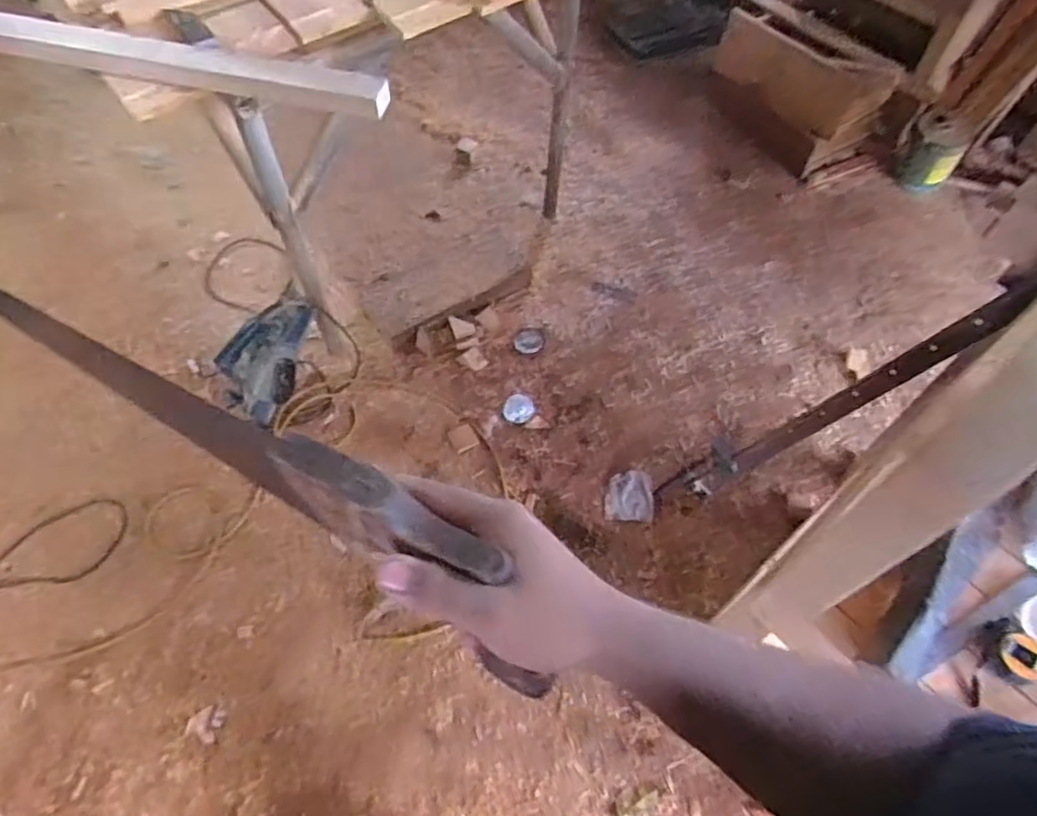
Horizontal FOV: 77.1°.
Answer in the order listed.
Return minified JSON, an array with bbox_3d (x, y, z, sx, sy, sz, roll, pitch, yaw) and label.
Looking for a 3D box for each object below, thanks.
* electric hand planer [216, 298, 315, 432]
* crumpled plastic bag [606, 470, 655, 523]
[{"bbox_3d":[-0.612,-0.124,1.616,0.164,0.190,0.261,28,63,14],"label":"electric hand planer"},{"bbox_3d":[0.269,0.214,1.573,0.117,0.032,0.131,4,59,0],"label":"crumpled plastic bag"}]

